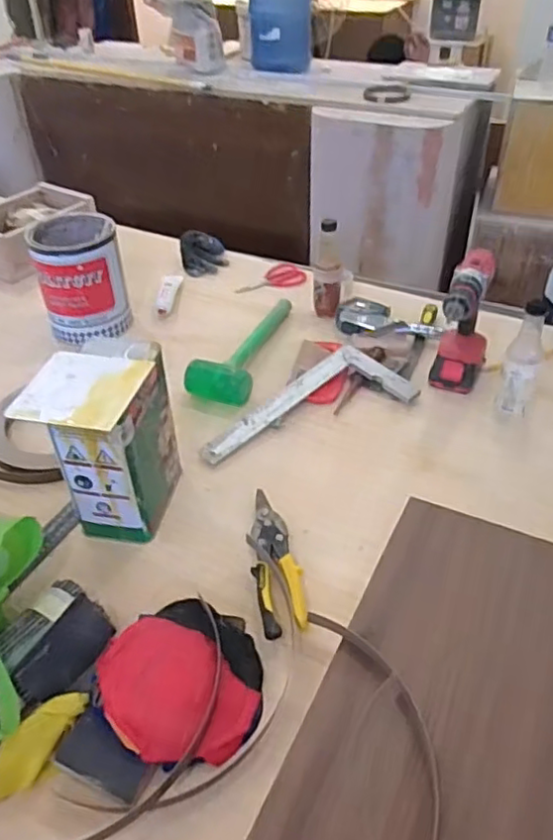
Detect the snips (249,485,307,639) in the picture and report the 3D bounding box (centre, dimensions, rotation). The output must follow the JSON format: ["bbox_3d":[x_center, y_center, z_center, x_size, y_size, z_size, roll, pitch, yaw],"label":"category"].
[{"bbox_3d":[-0.006,0.170,0.807,0.057,0.019,0.228,-9,41,-8],"label":"snips"}]

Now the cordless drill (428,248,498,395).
[{"bbox_3d":[0.305,-0.140,1.020,0.086,0.209,0.166,10,42,14],"label":"cordless drill"}]

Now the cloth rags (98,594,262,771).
[{"bbox_3d":[-0.104,0.275,0.687,0.168,0.025,0.176,-3,41,-2],"label":"cloth rags"}]

